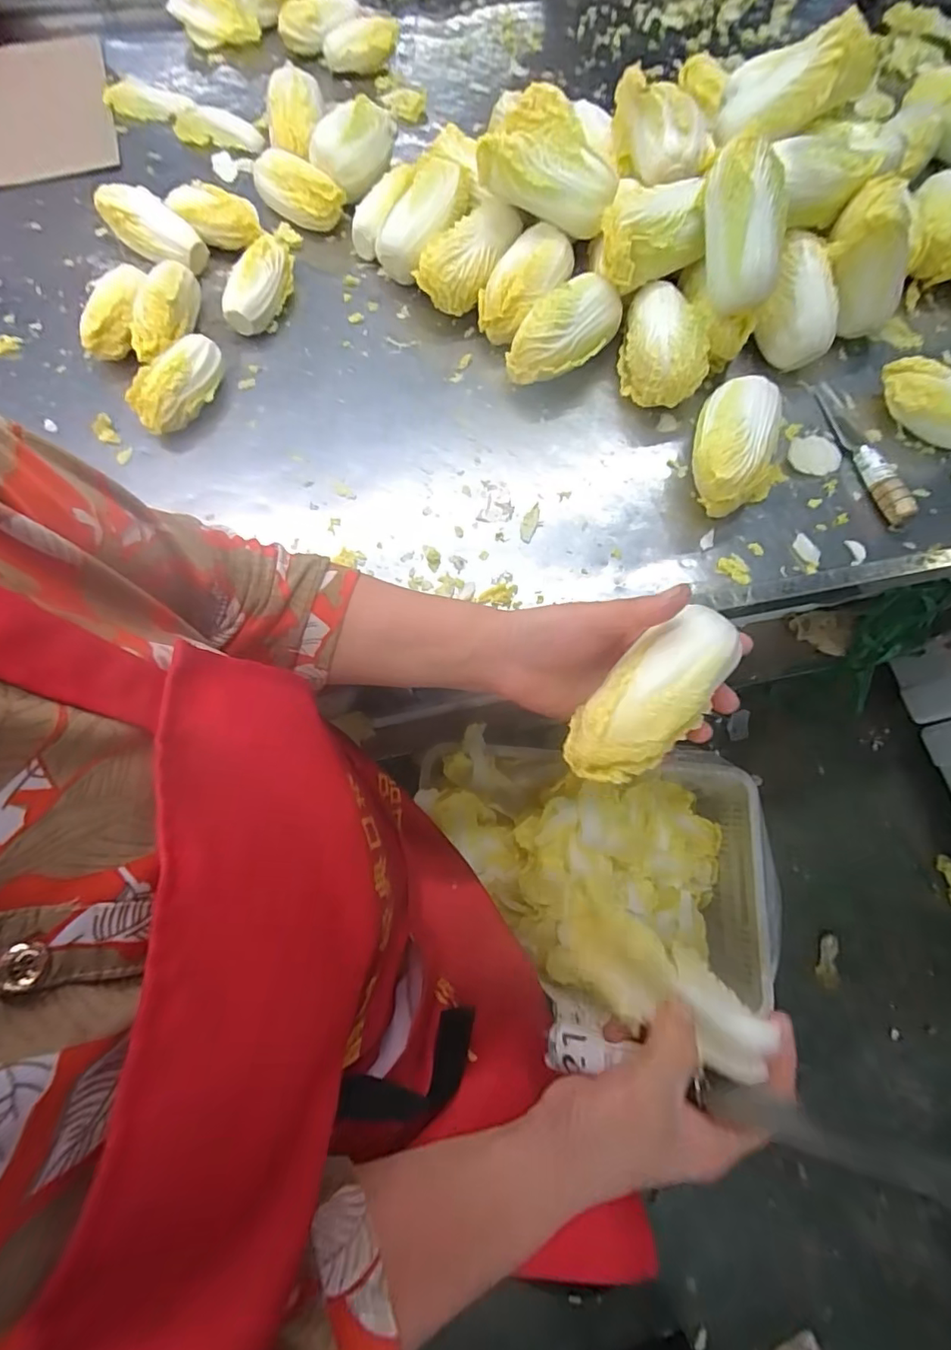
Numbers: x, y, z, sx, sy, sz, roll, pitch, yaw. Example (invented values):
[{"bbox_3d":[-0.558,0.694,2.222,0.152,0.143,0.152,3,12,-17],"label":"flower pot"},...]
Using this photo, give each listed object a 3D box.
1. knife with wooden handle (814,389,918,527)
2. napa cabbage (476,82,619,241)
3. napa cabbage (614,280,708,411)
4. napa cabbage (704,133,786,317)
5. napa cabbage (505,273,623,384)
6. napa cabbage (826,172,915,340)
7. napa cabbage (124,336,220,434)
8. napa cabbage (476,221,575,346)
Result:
[{"bbox_3d":[0.416,-0.241,0.572,0.019,0.032,0.182,-13,74,-6],"label":"knife with wooden handle"},{"bbox_3d":[0.081,-0.550,0.574,0.146,0.061,0.120,15,73,3],"label":"napa cabbage"},{"bbox_3d":[0.201,-0.349,0.580,0.092,0.072,0.115,15,73,3],"label":"napa cabbage"},{"bbox_3d":[0.258,-0.431,0.516,0.068,0.133,0.047,2,39,28],"label":"napa cabbage"},{"bbox_3d":[0.096,-0.367,0.586,0.133,0.073,0.076,-37,77,-12],"label":"napa cabbage"},{"bbox_3d":[0.421,-0.433,0.575,0.058,0.147,0.067,-47,44,-12],"label":"napa cabbage"},{"bbox_3d":[-0.304,-0.298,0.559,0.049,0.054,0.111,35,75,9],"label":"napa cabbage"},{"bbox_3d":[0.057,-0.431,0.602,0.072,0.066,0.127,37,75,9],"label":"napa cabbage"}]

